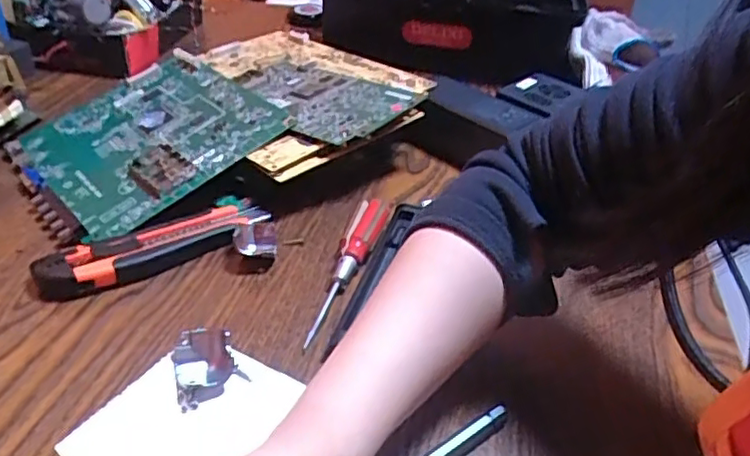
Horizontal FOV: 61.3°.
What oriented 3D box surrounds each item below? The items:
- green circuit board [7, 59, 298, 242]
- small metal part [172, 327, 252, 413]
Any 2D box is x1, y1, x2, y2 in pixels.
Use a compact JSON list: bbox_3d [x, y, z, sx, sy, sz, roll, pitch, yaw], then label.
[{"bbox_3d":[-0.206,-0.081,0.548,0.198,0.015,0.200,-37,51,-20],"label":"green circuit board"},{"bbox_3d":[-0.096,0.078,0.362,0.037,0.017,0.043,-9,36,-19],"label":"small metal part"}]

